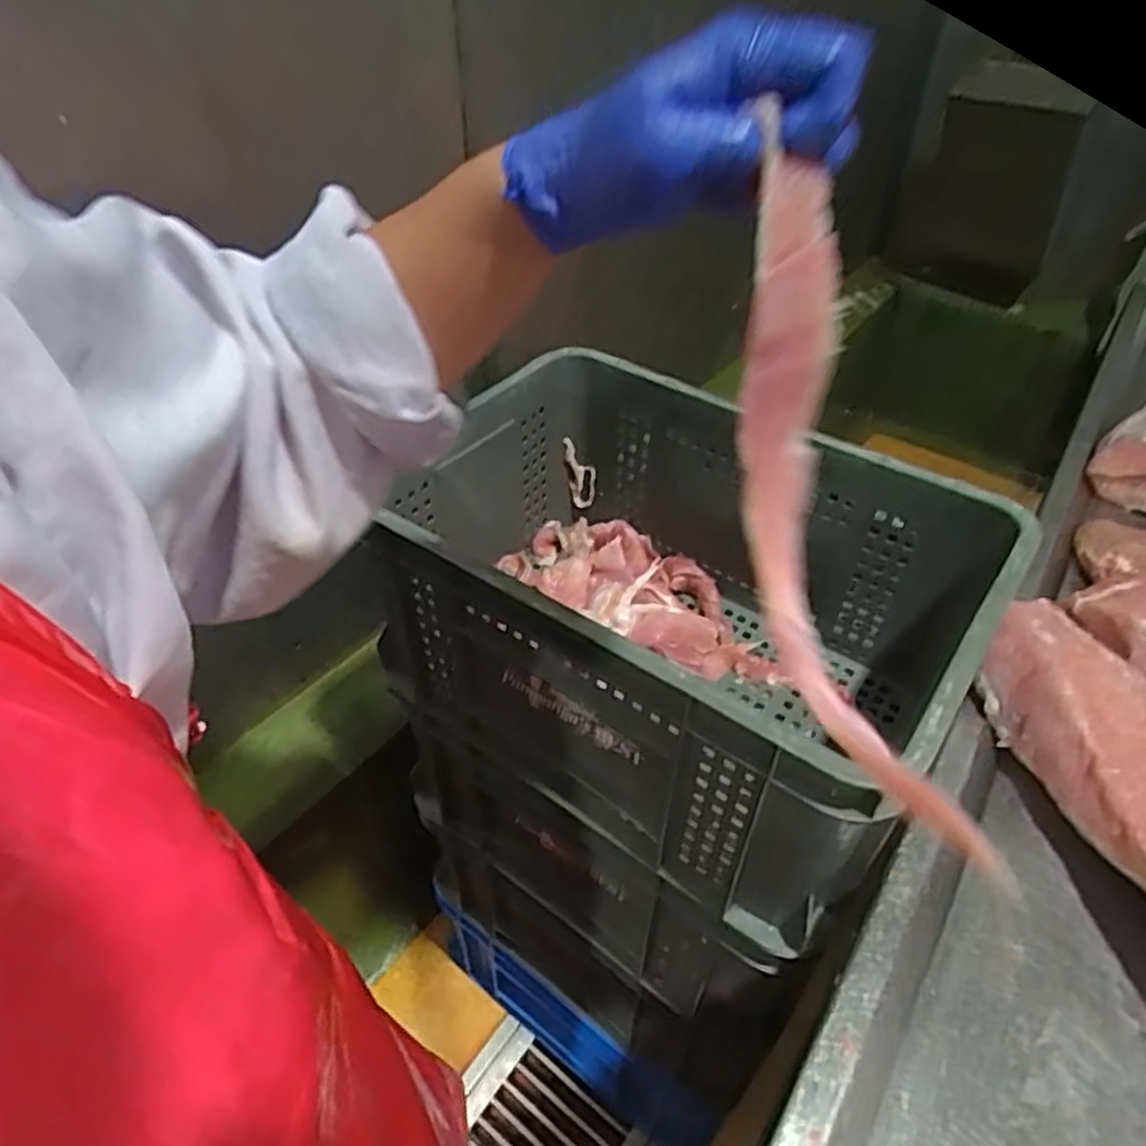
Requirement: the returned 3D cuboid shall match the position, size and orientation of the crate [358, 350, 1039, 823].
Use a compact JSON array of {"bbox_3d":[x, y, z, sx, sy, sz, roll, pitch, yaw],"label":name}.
[{"bbox_3d":[0.085,0.018,0.732,0.516,0.243,0.370,27,49,26],"label":"crate"}]

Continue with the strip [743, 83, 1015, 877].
[{"bbox_3d":[0.097,-0.031,0.296,0.038,0.255,0.096,-8,-3,-11],"label":"strip"}]

